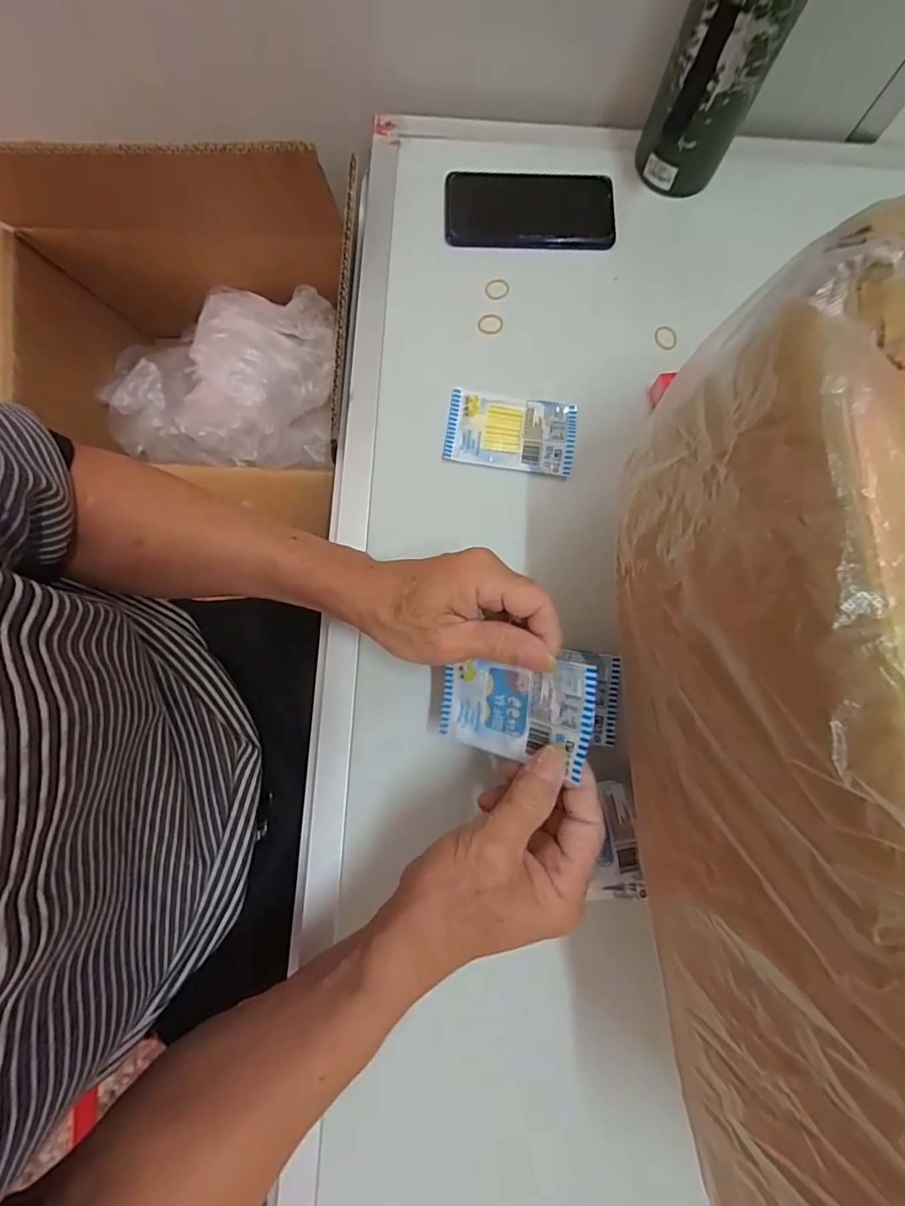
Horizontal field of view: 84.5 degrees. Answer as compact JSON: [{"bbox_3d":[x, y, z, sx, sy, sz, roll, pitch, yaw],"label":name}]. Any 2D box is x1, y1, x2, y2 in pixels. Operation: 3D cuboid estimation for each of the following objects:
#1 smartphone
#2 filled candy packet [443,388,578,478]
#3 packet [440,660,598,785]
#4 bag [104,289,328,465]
[{"bbox_3d":[0.069,-0.351,0.445,0.149,0.012,0.071,2,79,-1],"label":"smartphone"},{"bbox_3d":[0.047,-0.139,0.405,0.103,0.010,0.060,8,79,0],"label":"filled candy packet"},{"bbox_3d":[0.036,0.066,0.301,0.107,0.013,0.056,-7,75,39],"label":"packet"},{"bbox_3d":[-0.292,-0.290,0.613,0.285,0.124,0.209,4,79,-1],"label":"bag"}]

